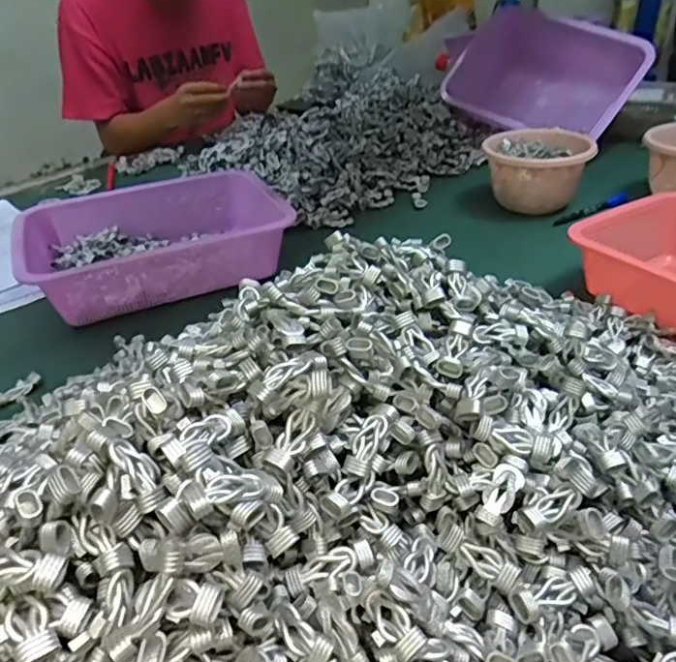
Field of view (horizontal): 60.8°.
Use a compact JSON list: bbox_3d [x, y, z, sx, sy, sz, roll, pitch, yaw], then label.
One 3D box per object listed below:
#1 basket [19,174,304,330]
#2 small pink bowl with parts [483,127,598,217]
[{"bbox_3d":[-0.222,-0.116,0.719,0.301,0.077,0.220,-14,36,-16],"label":"basket"},{"bbox_3d":[0.287,-0.238,0.839,0.147,0.083,0.152,5,35,11],"label":"small pink bowl with parts"}]

